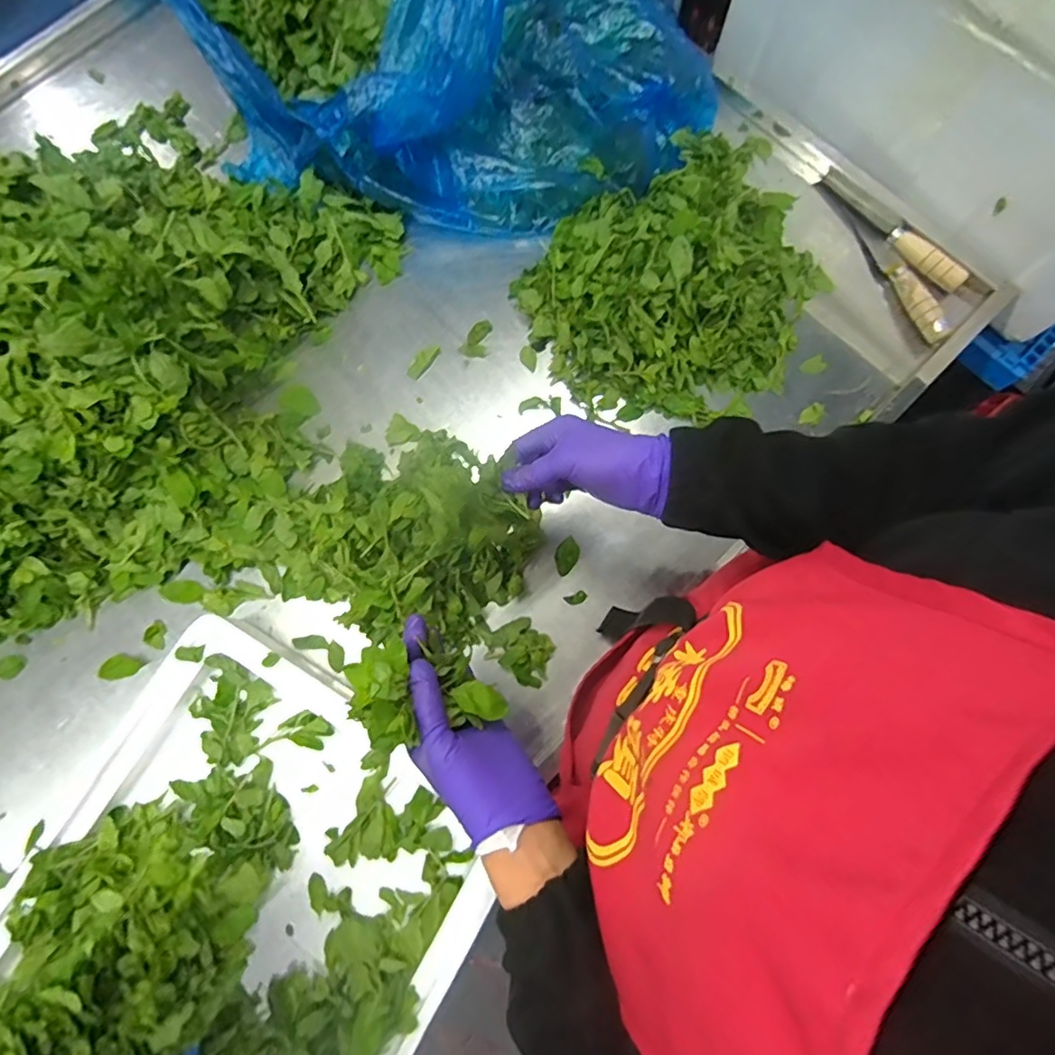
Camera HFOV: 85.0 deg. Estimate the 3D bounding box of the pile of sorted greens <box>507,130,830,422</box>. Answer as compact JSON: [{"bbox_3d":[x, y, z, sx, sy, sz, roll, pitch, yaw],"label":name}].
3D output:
[{"bbox_3d":[0.185,-0.281,0.622,0.352,0.073,0.283,-36,80,-6],"label":"pile of sorted greens"}]

